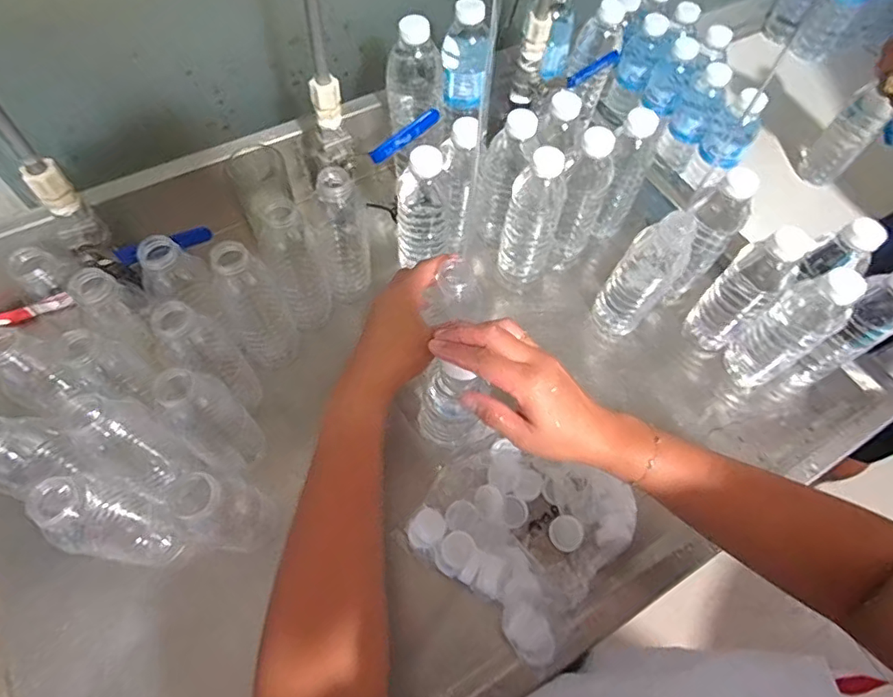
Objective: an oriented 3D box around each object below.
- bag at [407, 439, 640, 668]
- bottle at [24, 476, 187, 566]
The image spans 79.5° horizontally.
[{"bbox_3d":[0.072,0.164,0.512,0.167,0.034,0.168,39,66,16],"label":"bag"},{"bbox_3d":[-0.270,0.139,0.423,0.058,0.160,0.052,42,67,18],"label":"bottle"}]

